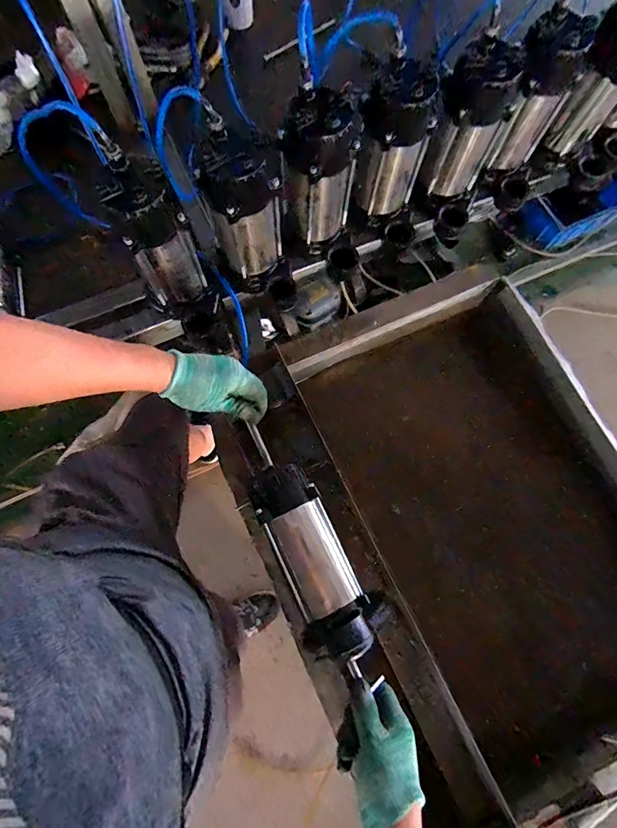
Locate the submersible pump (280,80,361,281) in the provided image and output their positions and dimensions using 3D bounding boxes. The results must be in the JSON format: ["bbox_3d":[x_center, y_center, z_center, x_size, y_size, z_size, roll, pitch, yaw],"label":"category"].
[{"bbox_3d":[0.020,-0.331,0.632,0.102,0.243,0.112,-7,75,-3],"label":"submersible pump"}]

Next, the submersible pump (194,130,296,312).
[{"bbox_3d":[-0.086,-0.285,0.631,0.109,0.290,0.115,-13,76,-5],"label":"submersible pump"}]

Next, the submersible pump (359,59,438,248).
[{"bbox_3d":[0.126,-0.388,0.635,0.112,0.223,0.106,9,75,1],"label":"submersible pump"}]

